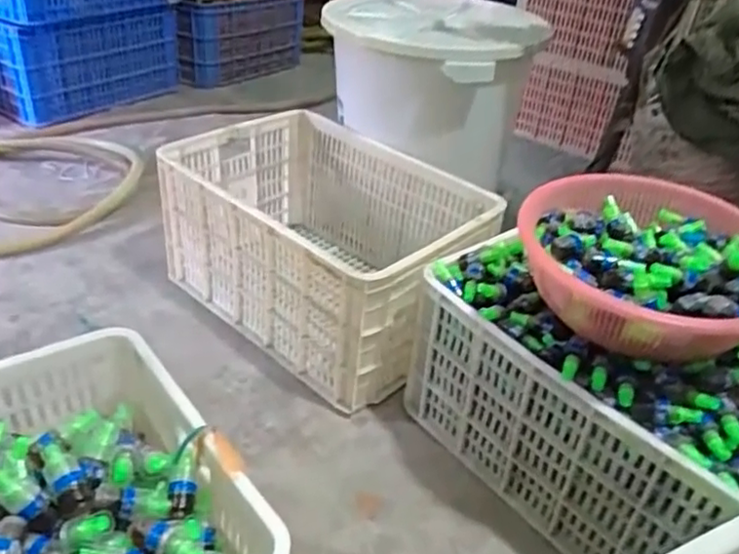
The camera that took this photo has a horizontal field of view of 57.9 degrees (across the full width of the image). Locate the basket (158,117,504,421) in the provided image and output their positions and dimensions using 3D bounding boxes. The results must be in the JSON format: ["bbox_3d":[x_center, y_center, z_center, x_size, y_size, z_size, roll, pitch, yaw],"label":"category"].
[{"bbox_3d":[-0.100,-0.077,1.398,0.633,0.312,0.428,29,38,31],"label":"basket"}]

